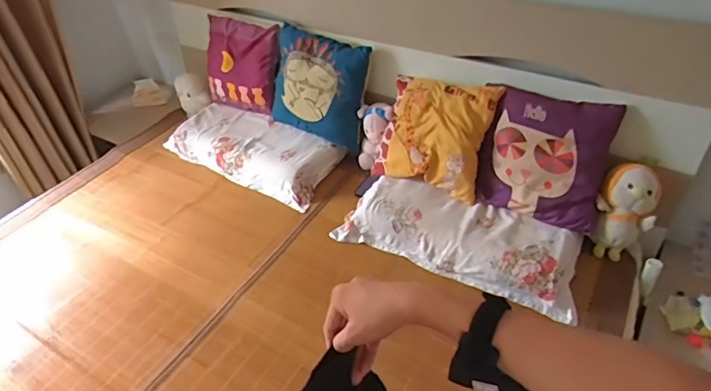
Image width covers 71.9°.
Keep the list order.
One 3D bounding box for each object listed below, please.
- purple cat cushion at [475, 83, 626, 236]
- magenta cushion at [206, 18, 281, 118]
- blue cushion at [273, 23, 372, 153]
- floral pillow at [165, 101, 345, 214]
[{"bbox_3d":[0.511,-0.106,1.348,0.338,0.335,0.082,19,7,31],"label":"purple cat cushion"},{"bbox_3d":[-0.410,-0.484,1.829,0.344,0.315,0.110,17,23,22],"label":"magenta cushion"},{"bbox_3d":[-0.128,-0.369,1.685,0.357,0.358,0.092,17,20,18],"label":"blue cushion"},{"bbox_3d":[-0.387,-0.169,1.744,0.656,0.096,0.289,19,47,24],"label":"floral pillow"}]

